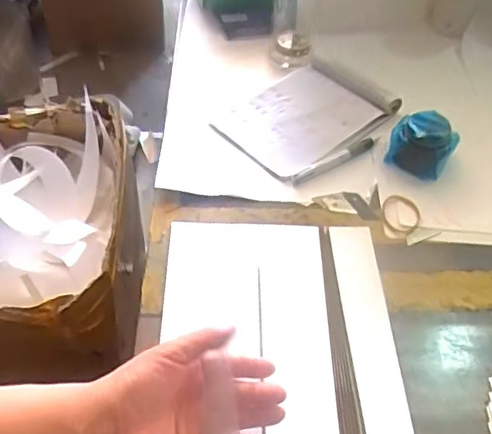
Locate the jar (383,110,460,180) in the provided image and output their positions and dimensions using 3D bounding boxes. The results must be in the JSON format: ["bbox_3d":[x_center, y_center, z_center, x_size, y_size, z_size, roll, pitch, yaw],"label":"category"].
[{"bbox_3d":[0.204,-0.087,0.690,0.073,0.057,0.060,23,49,17],"label":"jar"}]

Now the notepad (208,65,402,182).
[{"bbox_3d":[0.074,-0.124,0.751,0.191,0.012,0.145,-37,56,-24],"label":"notepad"}]

